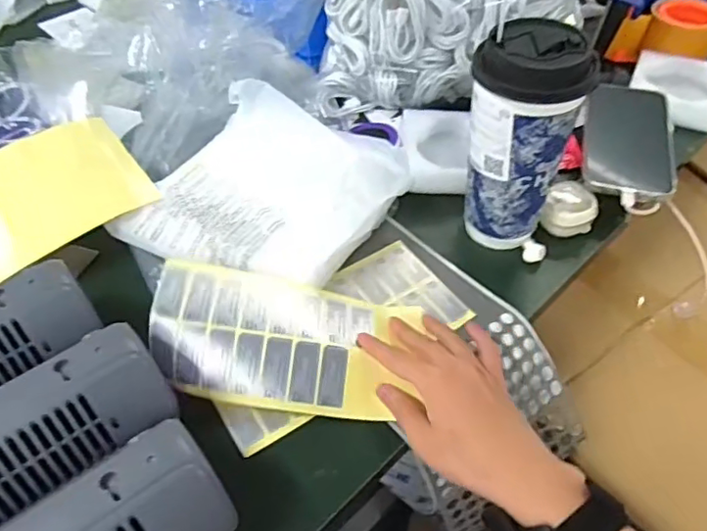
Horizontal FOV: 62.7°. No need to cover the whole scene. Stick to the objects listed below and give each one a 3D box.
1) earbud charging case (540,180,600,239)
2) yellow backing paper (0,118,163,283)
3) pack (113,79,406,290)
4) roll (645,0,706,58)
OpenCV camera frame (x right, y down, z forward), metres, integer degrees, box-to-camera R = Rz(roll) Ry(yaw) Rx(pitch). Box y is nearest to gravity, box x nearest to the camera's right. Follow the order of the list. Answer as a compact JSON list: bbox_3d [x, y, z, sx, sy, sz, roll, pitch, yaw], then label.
[{"bbox_3d":[0.197,-0.051,0.526,0.044,0.024,0.047,15,51,14],"label":"earbud charging case"},{"bbox_3d":[-0.293,-0.056,0.523,0.196,0.097,0.018,-31,17,-12],"label":"yellow backing paper"},{"bbox_3d":[-0.073,-0.072,0.532,0.219,0.052,0.220,24,54,21],"label":"pack"},{"bbox_3d":[0.402,-0.290,0.708,0.083,0.043,0.076,6,49,7],"label":"roll"}]

